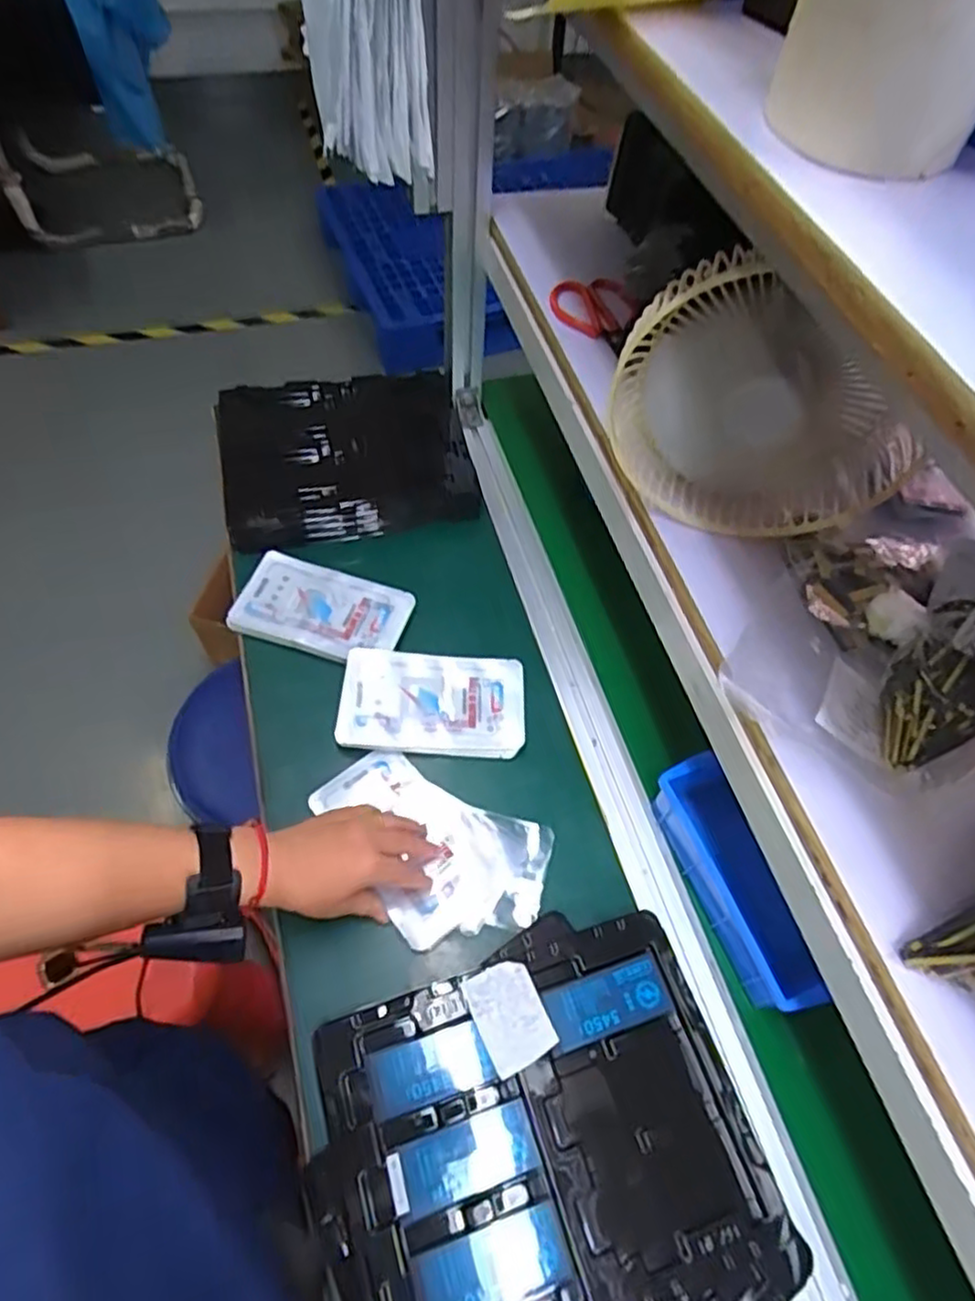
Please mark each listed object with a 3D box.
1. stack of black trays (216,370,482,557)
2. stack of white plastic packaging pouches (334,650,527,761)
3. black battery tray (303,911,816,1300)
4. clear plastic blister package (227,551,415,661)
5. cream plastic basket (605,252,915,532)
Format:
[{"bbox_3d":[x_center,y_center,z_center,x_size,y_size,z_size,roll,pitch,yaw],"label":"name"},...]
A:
[{"bbox_3d":[-0.166,-0.241,0.829,0.279,0.055,0.231,-8,60,-8],"label":"stack of black trays"},{"bbox_3d":[-0.052,0.048,0.684,0.175,0.022,0.100,3,59,-2],"label":"stack of white plastic packaging pouches"},{"bbox_3d":[0.040,0.361,0.492,0.289,0.043,0.281,-20,62,-15],"label":"black battery tray"},{"bbox_3d":[-0.170,-0.042,0.732,0.170,0.014,0.098,16,59,6],"label":"clear plastic blister package"},{"bbox_3d":[0.182,-0.158,0.463,0.188,0.180,0.055,15,59,6],"label":"cream plastic basket"}]

